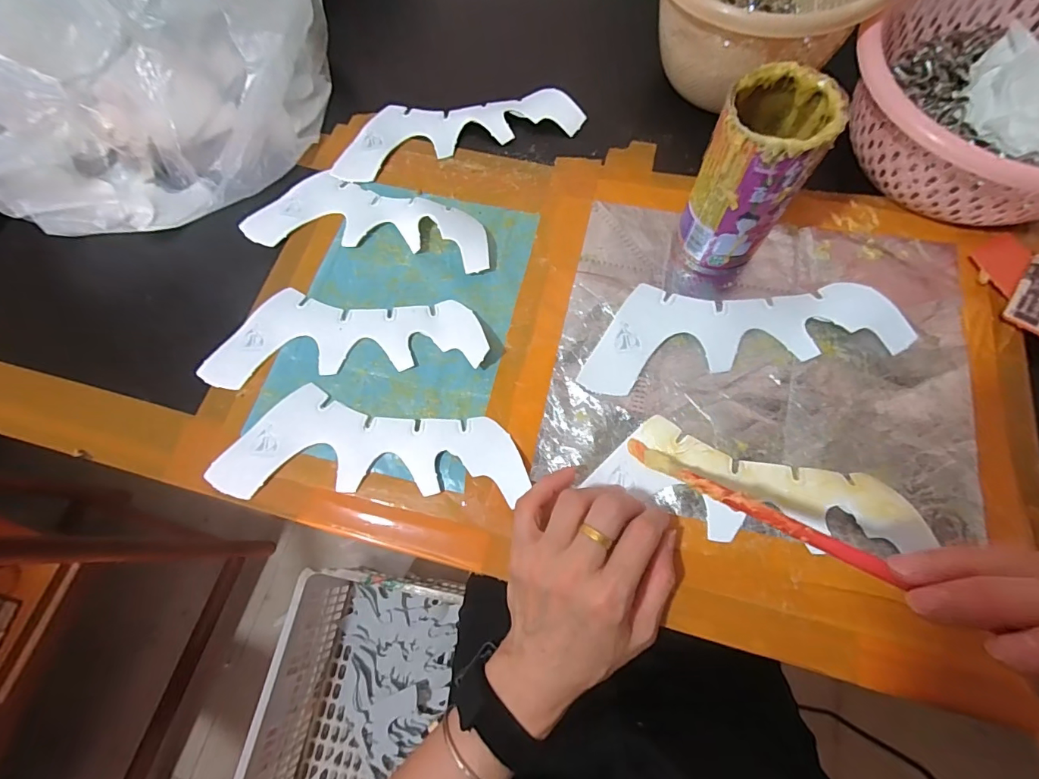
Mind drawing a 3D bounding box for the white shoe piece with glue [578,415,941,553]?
[{"bbox_3d":[0.157,0.070,0.297,0.205,0.007,0.064,15,76,9],"label":"white shoe piece with glue"}]

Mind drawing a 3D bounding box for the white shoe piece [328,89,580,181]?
[{"bbox_3d":[-0.058,-0.247,0.415,0.223,0.015,0.077,-11,71,-2],"label":"white shoe piece"}]

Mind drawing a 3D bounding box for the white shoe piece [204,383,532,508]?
[{"bbox_3d":[-0.102,0.040,0.316,0.212,0.008,0.072,3,71,3],"label":"white shoe piece"}]

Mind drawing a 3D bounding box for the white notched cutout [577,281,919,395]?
[{"bbox_3d":[0.158,-0.048,0.333,0.225,0.011,0.074,-9,70,3],"label":"white notched cutout"}]

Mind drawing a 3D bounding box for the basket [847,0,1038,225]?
[{"bbox_3d":[0.363,-0.223,0.346,0.219,0.092,0.194,16,72,7],"label":"basket"}]

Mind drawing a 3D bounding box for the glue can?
[{"bbox_3d":[0.157,-0.145,0.312,0.063,0.120,0.064,-1,71,2],"label":"glue can"}]

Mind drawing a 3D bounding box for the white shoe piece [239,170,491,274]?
[{"bbox_3d":[-0.126,-0.148,0.381,0.213,0.017,0.075,10,72,5],"label":"white shoe piece"}]

